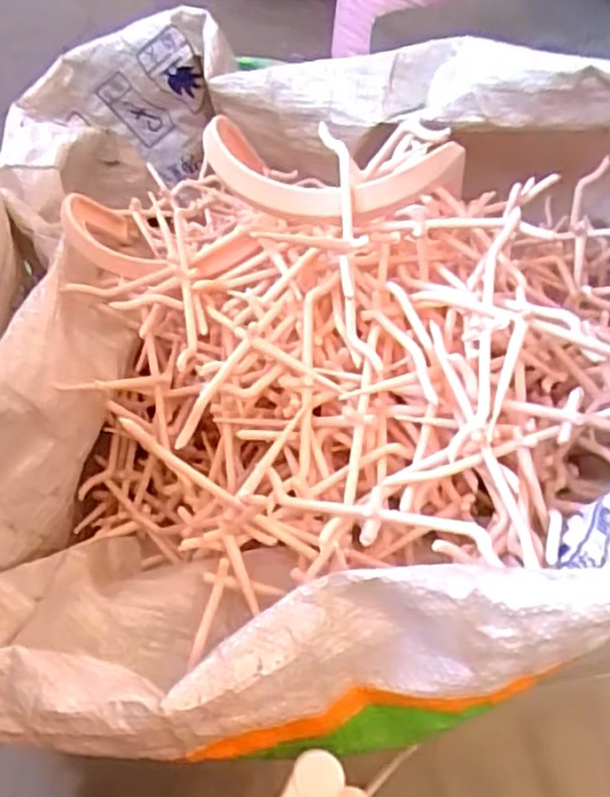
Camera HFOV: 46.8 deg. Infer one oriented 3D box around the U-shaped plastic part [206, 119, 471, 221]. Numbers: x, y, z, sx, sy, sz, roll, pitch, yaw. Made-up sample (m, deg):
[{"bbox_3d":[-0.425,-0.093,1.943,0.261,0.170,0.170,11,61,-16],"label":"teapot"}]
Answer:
[{"bbox_3d":[0.010,-0.142,0.435,0.166,0.033,0.068,10,51,9],"label":"U-shaped plastic part"}]

